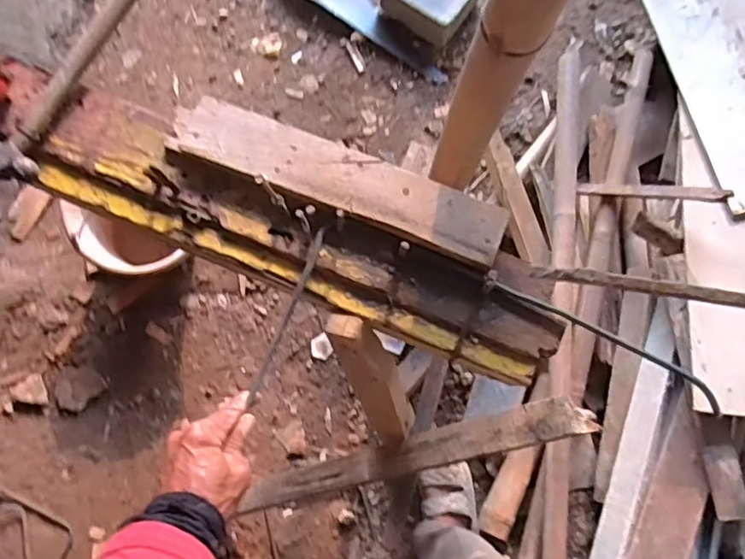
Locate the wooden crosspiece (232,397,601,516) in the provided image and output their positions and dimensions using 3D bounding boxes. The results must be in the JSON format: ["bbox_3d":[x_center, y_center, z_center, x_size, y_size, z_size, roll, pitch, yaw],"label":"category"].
[{"bbox_3d":[0.025,0.307,0.970,0.689,0.029,0.063,-25,75,30],"label":"wooden crosspiece"}]

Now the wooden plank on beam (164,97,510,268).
[{"bbox_3d":[-0.036,-0.096,0.547,0.325,0.017,0.061,21,77,4],"label":"wooden plank on beam"}]

